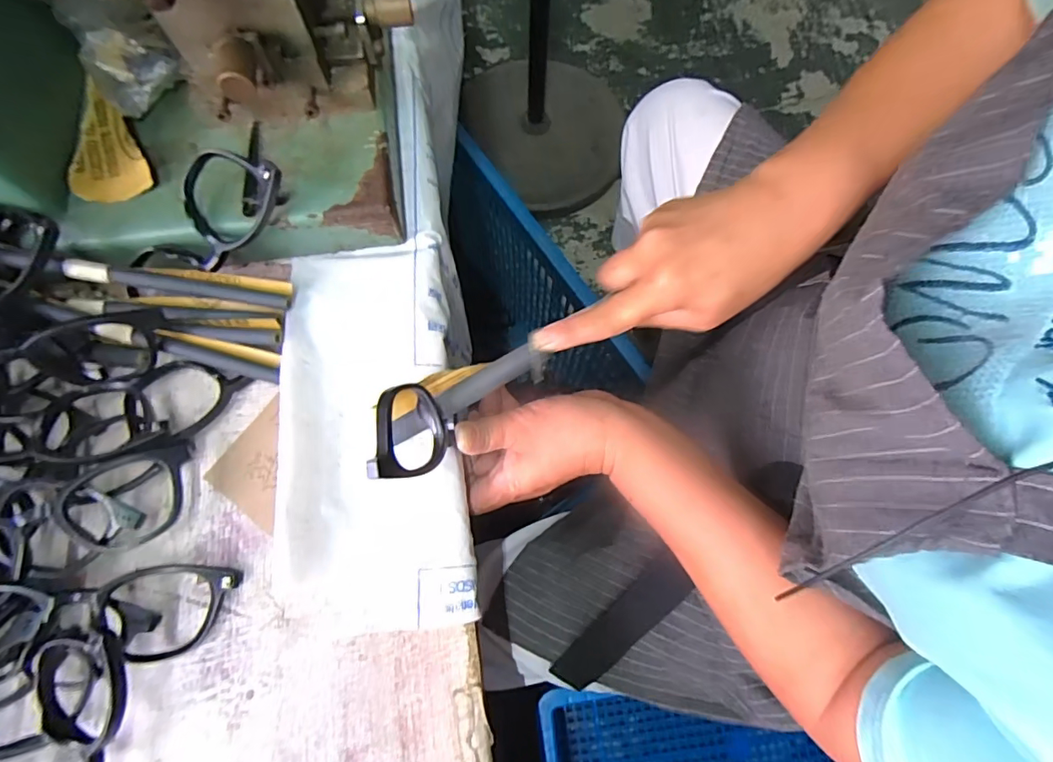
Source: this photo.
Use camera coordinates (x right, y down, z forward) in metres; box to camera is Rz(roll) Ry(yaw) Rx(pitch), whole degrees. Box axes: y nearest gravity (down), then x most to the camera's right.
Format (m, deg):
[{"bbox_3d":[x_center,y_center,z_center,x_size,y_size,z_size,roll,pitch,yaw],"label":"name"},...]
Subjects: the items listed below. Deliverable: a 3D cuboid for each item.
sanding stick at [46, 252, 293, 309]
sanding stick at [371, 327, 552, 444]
[{"bbox_3d":[-0.209,-0.059,0.300,0.128,0.007,0.016,5,74,-11],"label":"sanding stick"},{"bbox_3d":[-0.040,0.004,0.299,0.104,0.012,0.029,-23,67,-2],"label":"sanding stick"}]

